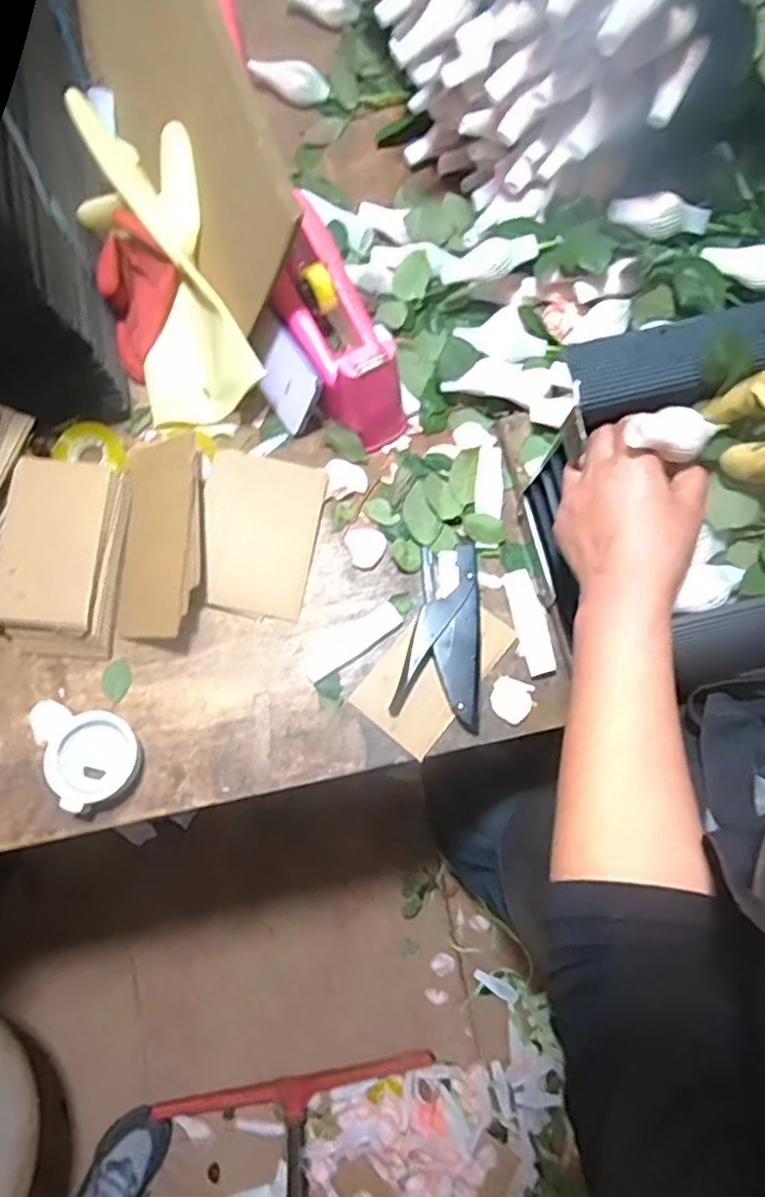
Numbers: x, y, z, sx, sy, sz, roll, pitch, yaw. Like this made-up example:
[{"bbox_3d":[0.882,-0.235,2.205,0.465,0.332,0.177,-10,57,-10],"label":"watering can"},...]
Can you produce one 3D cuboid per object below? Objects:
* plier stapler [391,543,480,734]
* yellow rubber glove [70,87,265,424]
[{"bbox_3d":[0.053,0.029,0.566,0.068,0.023,0.148,8,77,1],"label":"plier stapler"},{"bbox_3d":[-0.194,-0.298,0.583,0.107,0.057,0.287,-18,94,-5],"label":"yellow rubber glove"}]

